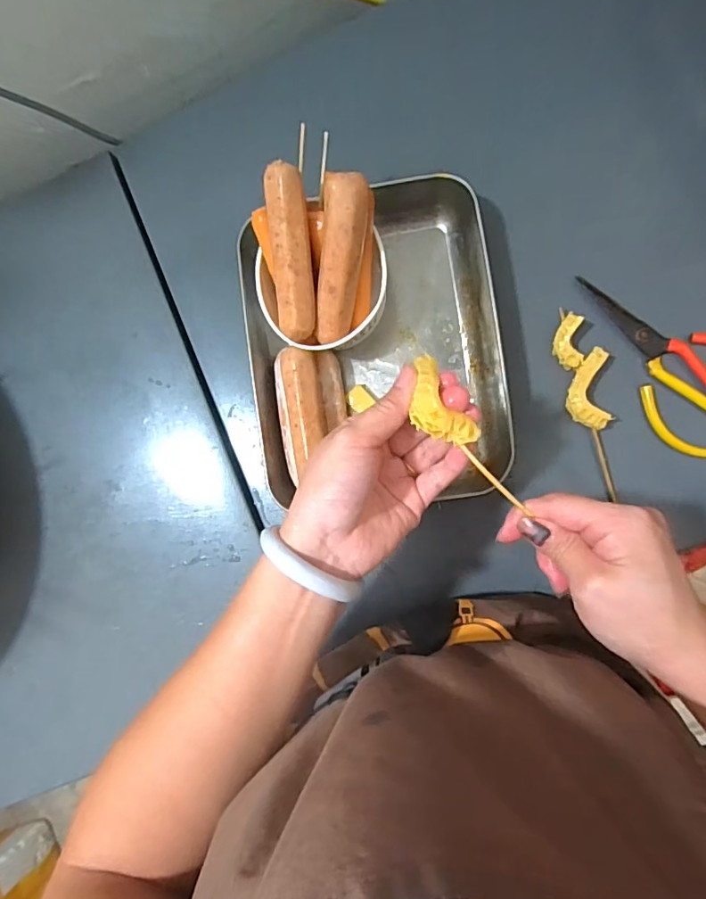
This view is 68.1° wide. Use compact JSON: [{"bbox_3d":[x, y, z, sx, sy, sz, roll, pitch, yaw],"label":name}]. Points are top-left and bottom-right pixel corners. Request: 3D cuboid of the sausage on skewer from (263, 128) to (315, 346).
[{"bbox_3d":[-0.045,-0.153,0.386,0.027,0.024,0.138,0,108,8],"label":"sausage on skewer"}]

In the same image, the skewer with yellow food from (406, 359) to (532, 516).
[{"bbox_3d":[0.064,-0.007,0.306,0.027,0.018,0.102,-37,95,5],"label":"skewer with yellow food"}]

